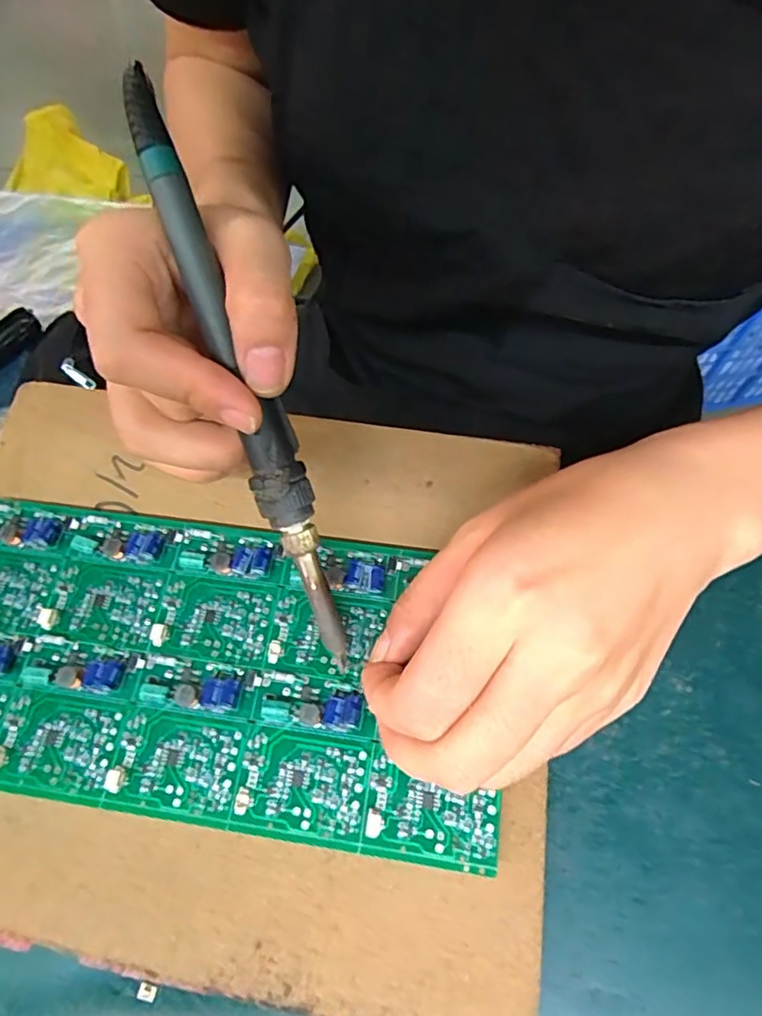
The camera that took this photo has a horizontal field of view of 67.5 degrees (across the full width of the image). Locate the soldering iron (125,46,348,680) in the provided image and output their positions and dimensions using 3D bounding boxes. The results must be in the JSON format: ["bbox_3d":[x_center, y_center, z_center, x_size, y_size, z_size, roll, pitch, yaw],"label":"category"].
[{"bbox_3d":[-0.044,-0.038,0.186,0.017,0.013,0.194,-21,101,-6],"label":"soldering iron"}]

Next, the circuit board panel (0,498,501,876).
[{"bbox_3d":[-0.069,0.056,0.212,0.216,0.008,0.104,7,67,6],"label":"circuit board panel"}]

